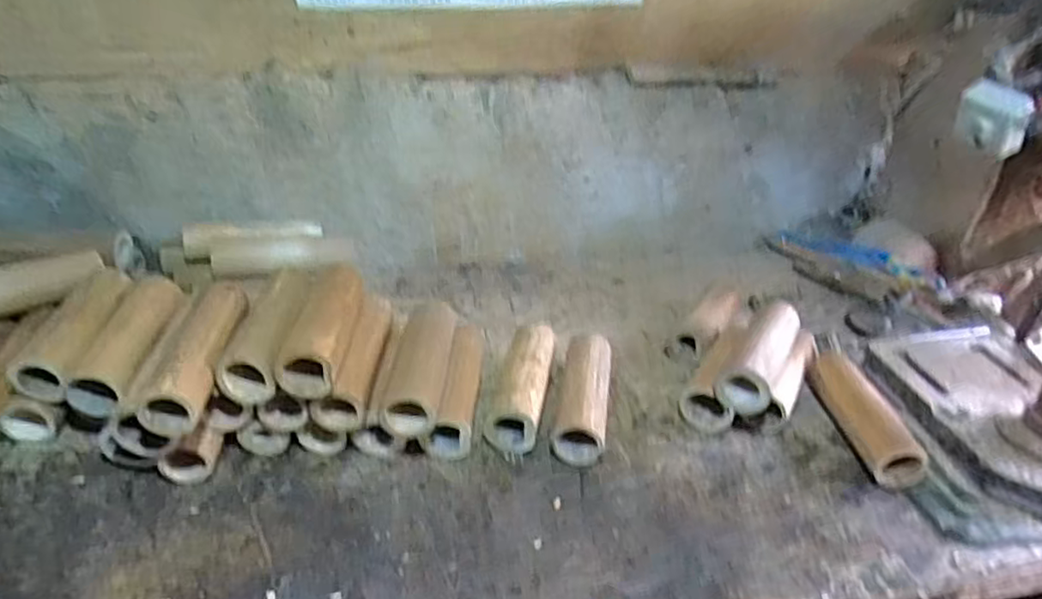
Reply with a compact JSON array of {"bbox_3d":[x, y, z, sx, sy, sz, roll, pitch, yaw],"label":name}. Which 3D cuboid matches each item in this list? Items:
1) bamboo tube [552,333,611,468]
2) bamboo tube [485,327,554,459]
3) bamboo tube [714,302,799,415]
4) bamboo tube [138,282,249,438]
[{"bbox_3d":[0.072,0.105,0.782,0.054,0.057,0.188,7,32,6],"label":"bamboo tube"},{"bbox_3d":[0.005,0.095,0.791,0.058,0.055,0.181,8,32,9],"label":"bamboo tube"},{"bbox_3d":[0.278,0.058,0.787,0.056,0.057,0.176,19,35,25],"label":"bamboo tube"},{"bbox_3d":[-0.304,0.050,0.653,0.046,0.054,0.170,1,32,-3],"label":"bamboo tube"}]

